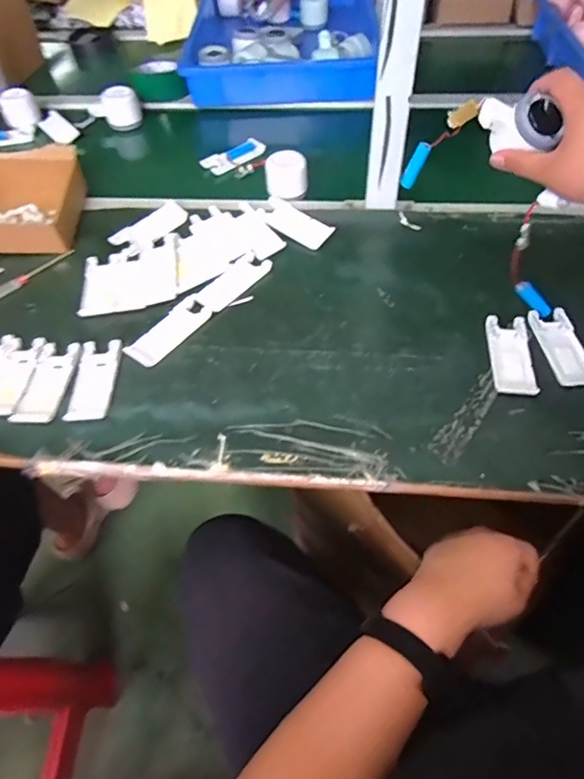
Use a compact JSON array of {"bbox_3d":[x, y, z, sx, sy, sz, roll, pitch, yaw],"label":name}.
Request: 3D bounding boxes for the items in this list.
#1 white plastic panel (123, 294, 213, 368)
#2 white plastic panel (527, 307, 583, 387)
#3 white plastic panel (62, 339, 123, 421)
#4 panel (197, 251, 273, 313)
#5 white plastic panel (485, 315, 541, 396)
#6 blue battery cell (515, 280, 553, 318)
[{"bbox_3d":[-0.142,-0.071,0.581,0.046,0.004,0.111,31,61,23],"label":"white plastic panel"},{"bbox_3d":[0.294,-0.047,0.534,0.043,0.008,0.102,-7,54,-3],"label":"white plastic panel"},{"bbox_3d":[-0.213,-0.012,0.534,0.043,0.005,0.104,-1,54,2],"label":"white plastic panel"},{"bbox_3d":[-0.073,-0.137,0.624,0.042,0.006,0.107,34,62,24],"label":"panel"},{"bbox_3d":[0.236,-0.038,0.532,0.041,0.011,0.100,3,54,5],"label":"white plastic panel"},{"bbox_3d":[0.272,-0.103,0.560,0.051,0.018,0.015,40,57,-15],"label":"blue battery cell"}]

